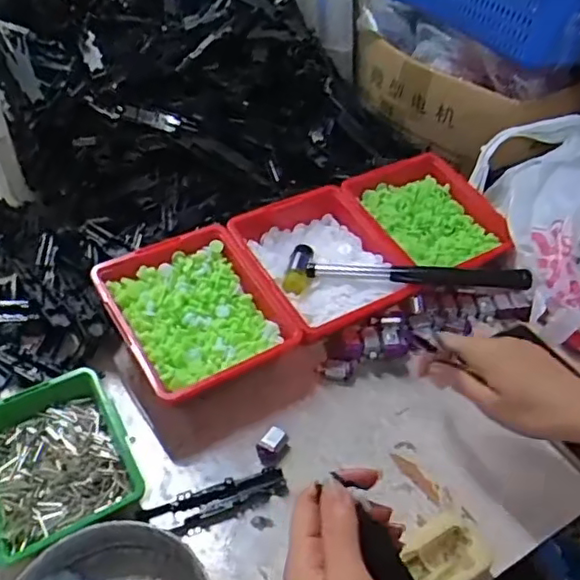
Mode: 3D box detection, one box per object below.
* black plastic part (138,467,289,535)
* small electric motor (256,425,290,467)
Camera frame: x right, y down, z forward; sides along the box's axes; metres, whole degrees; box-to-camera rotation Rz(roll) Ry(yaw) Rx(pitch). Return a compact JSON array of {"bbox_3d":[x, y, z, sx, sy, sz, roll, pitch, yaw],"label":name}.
[{"bbox_3d":[-0.059,0.169,0.497,0.113,0.012,0.031,-16,46,-18],"label":"black plastic part"},{"bbox_3d":[-0.016,0.134,0.532,0.026,0.013,0.034,23,47,21],"label":"small electric motor"}]

